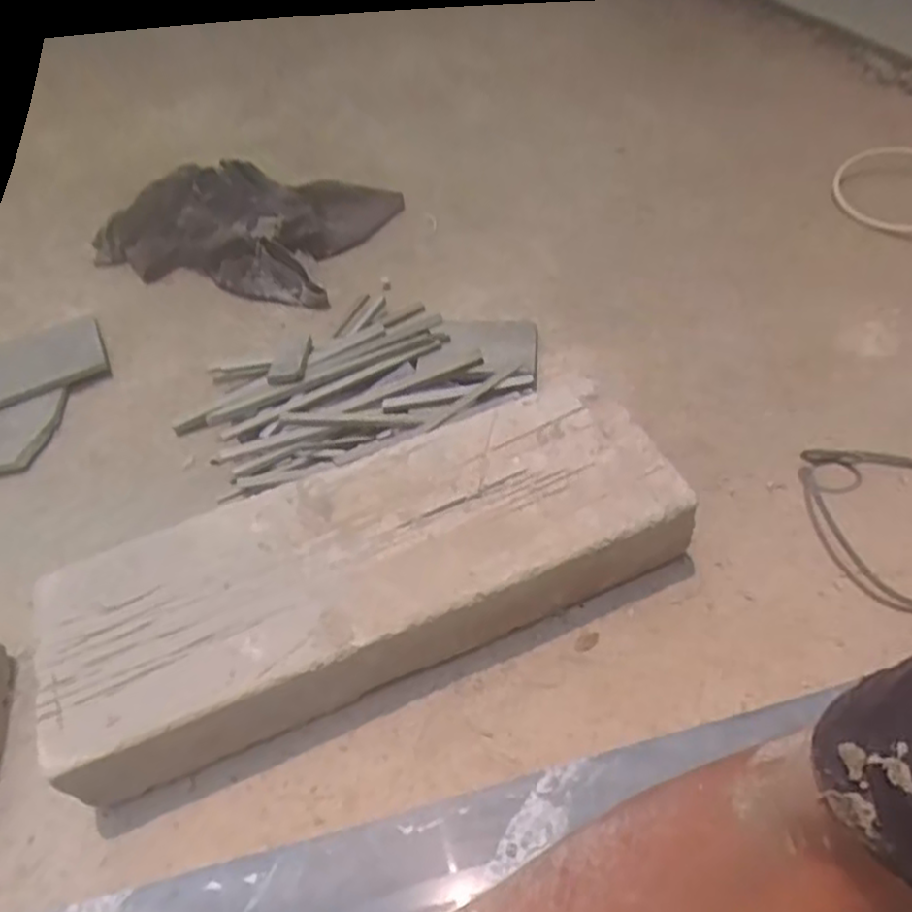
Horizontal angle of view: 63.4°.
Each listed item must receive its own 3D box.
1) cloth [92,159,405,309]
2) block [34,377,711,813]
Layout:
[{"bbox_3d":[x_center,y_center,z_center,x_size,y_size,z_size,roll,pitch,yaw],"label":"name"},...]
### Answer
[{"bbox_3d":[-0.354,-0.413,1.205,0.451,0.113,0.316,14,52,18],"label":"cloth"},{"bbox_3d":[-0.079,0.113,0.723,0.592,0.107,0.204,-21,50,-11],"label":"block"}]

